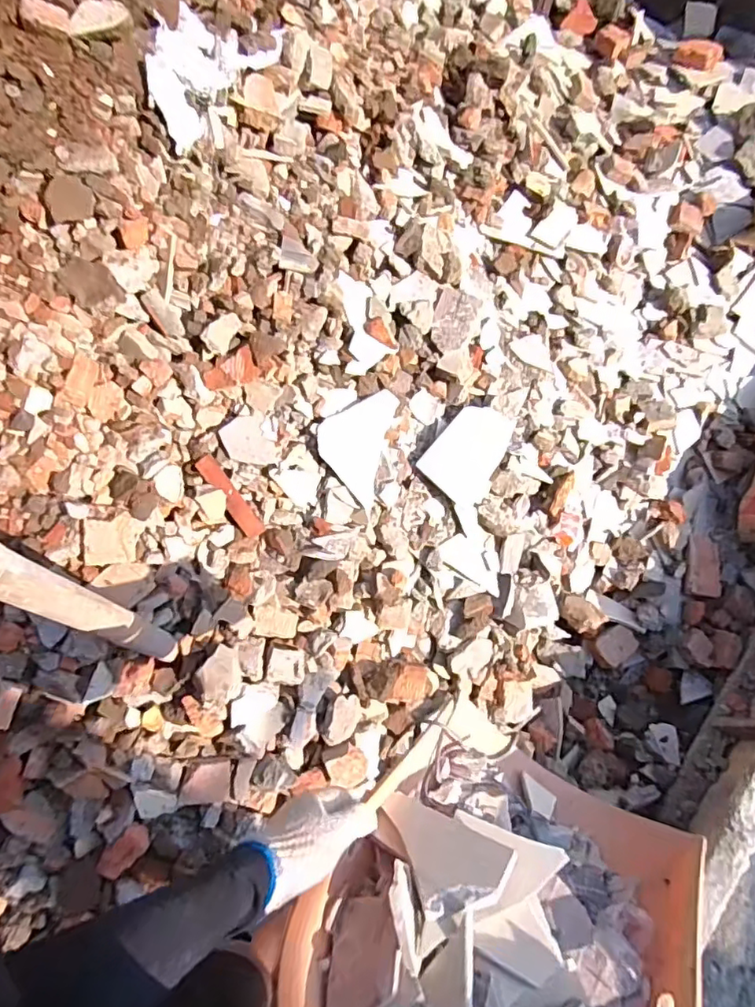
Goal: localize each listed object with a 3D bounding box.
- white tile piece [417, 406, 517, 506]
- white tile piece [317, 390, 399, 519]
[{"bbox_3d":[0.238,-0.133,1.396,0.184,0.026,0.270,41,71,-16],"label":"white tile piece"},{"bbox_3d":[-0.051,-0.134,1.258,0.162,0.016,0.261,16,86,-24],"label":"white tile piece"}]

